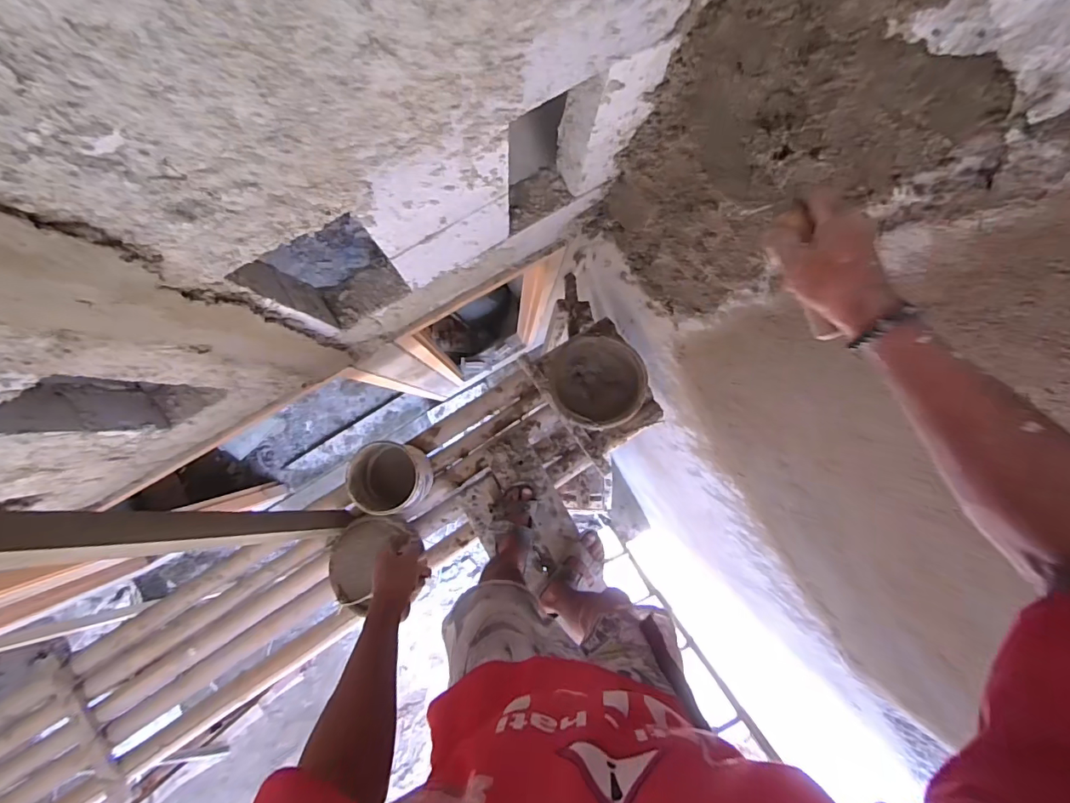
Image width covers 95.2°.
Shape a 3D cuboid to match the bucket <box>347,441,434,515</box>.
[{"bbox_3d":[-0.377,0.190,1.269,0.179,0.168,0.171,0,88,-4],"label":"bucket"}]

